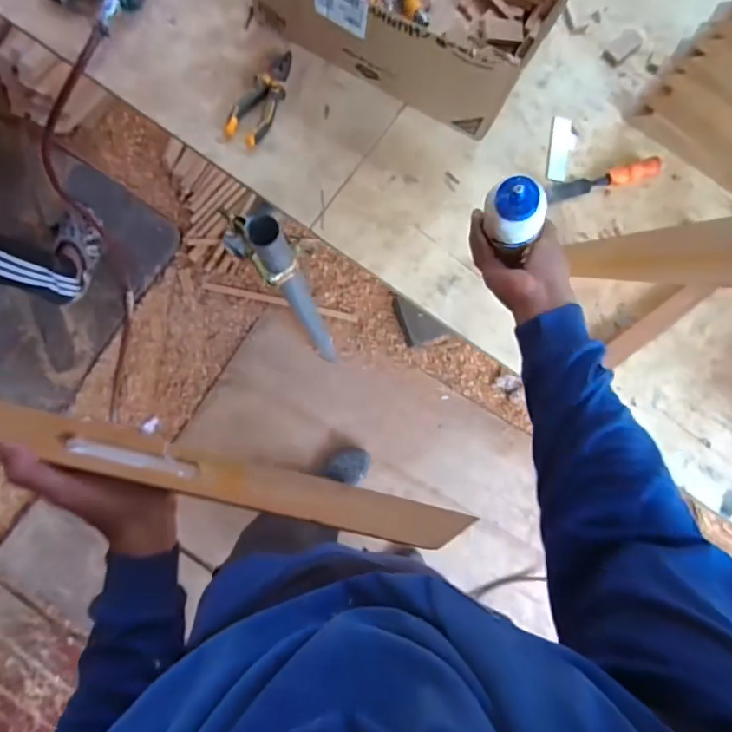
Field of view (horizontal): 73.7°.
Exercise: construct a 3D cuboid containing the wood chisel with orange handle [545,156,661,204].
[{"bbox_3d":[0.370,-0.291,0.763,0.181,0.024,0.030,-15,84,-6],"label":"wood chisel with orange handle"}]

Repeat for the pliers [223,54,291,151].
[{"bbox_3d":[-0.149,-0.396,0.721,0.052,0.021,0.158,30,81,0],"label":"pliers"}]

